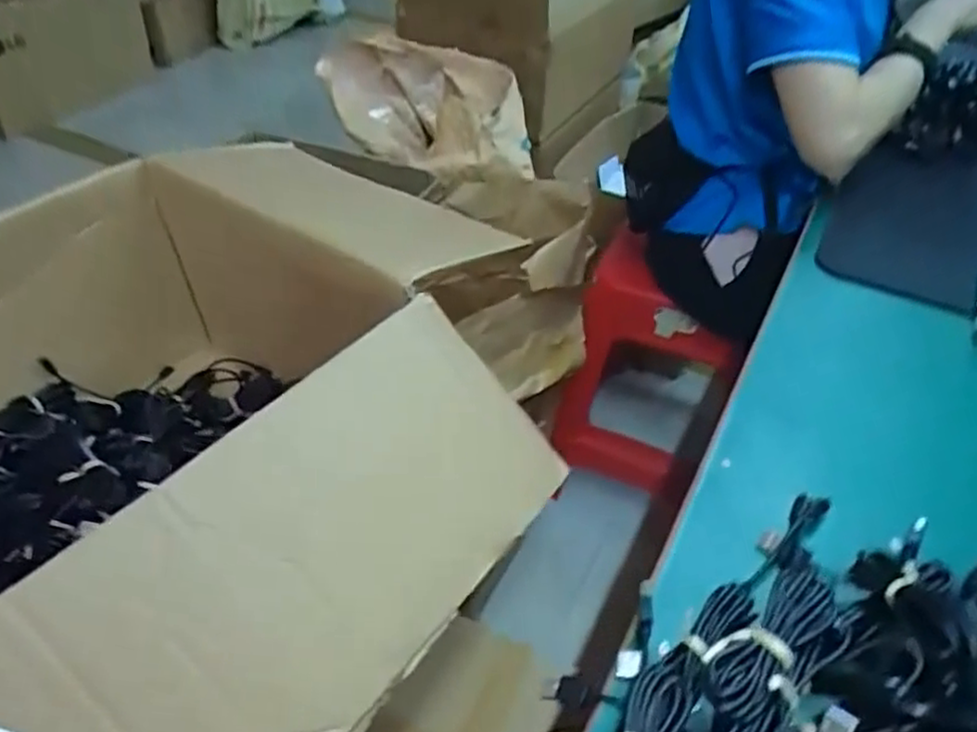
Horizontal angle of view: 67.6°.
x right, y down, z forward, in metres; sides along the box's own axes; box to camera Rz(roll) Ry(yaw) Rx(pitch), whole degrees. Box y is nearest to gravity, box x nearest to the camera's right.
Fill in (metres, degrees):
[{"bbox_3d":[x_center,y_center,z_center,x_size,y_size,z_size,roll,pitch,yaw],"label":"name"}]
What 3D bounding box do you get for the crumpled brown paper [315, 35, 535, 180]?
[{"bbox_3d":[-0.118,-0.480,1.379,0.308,0.152,0.428,-18,46,-22],"label":"crumpled brown paper"}]

